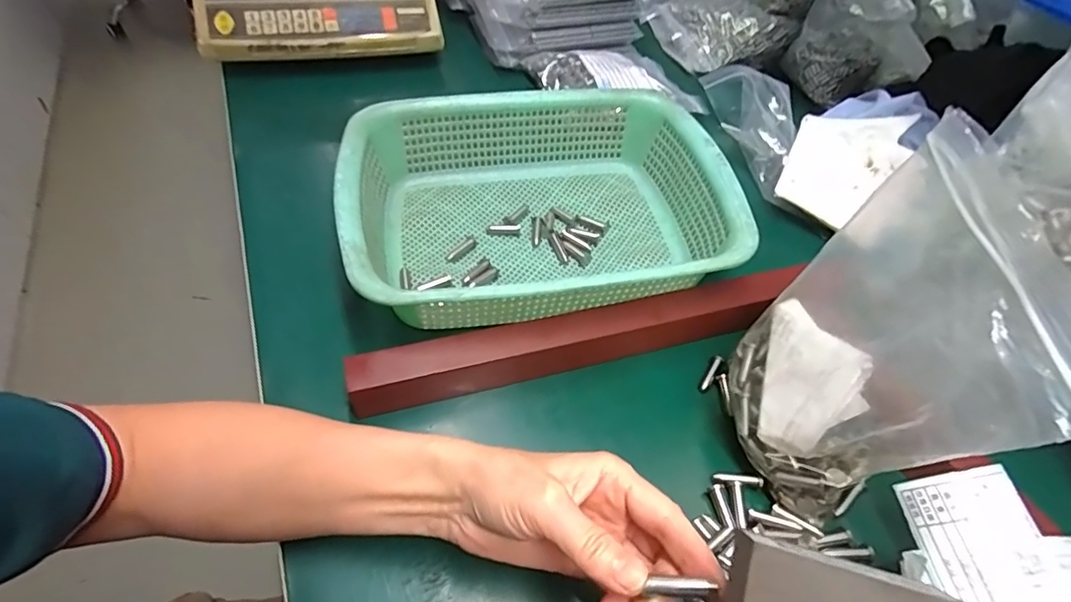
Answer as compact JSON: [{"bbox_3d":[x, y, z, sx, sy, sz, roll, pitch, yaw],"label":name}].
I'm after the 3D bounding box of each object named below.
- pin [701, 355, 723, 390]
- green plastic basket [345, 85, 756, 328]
[{"bbox_3d":[0.133,0.053,0.392,0.006,0.004,0.031,29,56,19],"label":"pin"},{"bbox_3d":[0.002,-0.075,0.431,0.290,0.081,0.215,-7,52,-9],"label":"green plastic basket"}]

